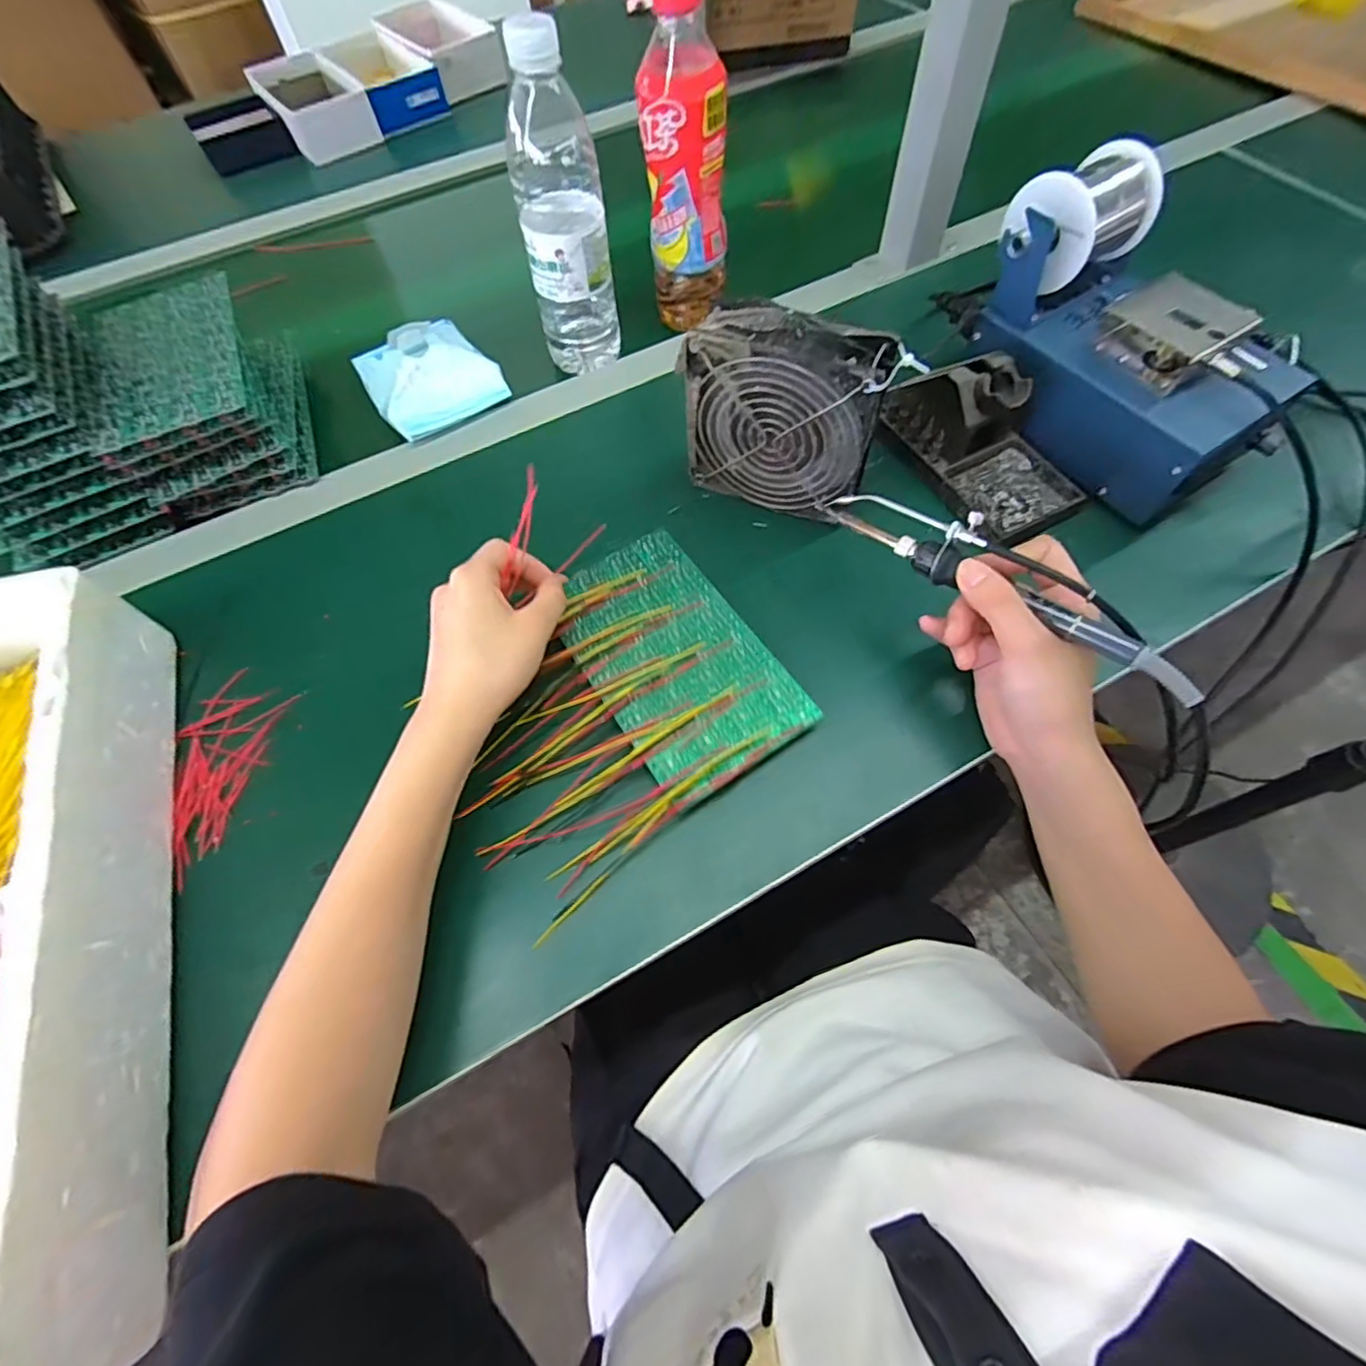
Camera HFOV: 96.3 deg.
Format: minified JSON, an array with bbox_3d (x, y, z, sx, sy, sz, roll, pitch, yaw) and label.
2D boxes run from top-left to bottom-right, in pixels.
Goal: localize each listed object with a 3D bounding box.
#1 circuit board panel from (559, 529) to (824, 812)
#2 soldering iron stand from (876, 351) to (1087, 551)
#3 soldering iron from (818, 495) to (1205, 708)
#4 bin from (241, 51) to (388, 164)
[{"bbox_3d":[-0.007,-0.018,0.384,0.102,0.008,0.173,-31,65,-13],"label":"circuit board panel"},{"bbox_3d":[0.212,-0.174,0.422,0.077,0.068,0.139,-27,64,-10],"label":"soldering iron stand"},{"bbox_3d":[0.166,-0.059,0.324,0.209,0.026,0.027,38,70,24],"label":"soldering iron"},{"bbox_3d":[-0.457,-0.717,0.757,0.100,0.049,0.175,-32,65,-13],"label":"bin"}]

